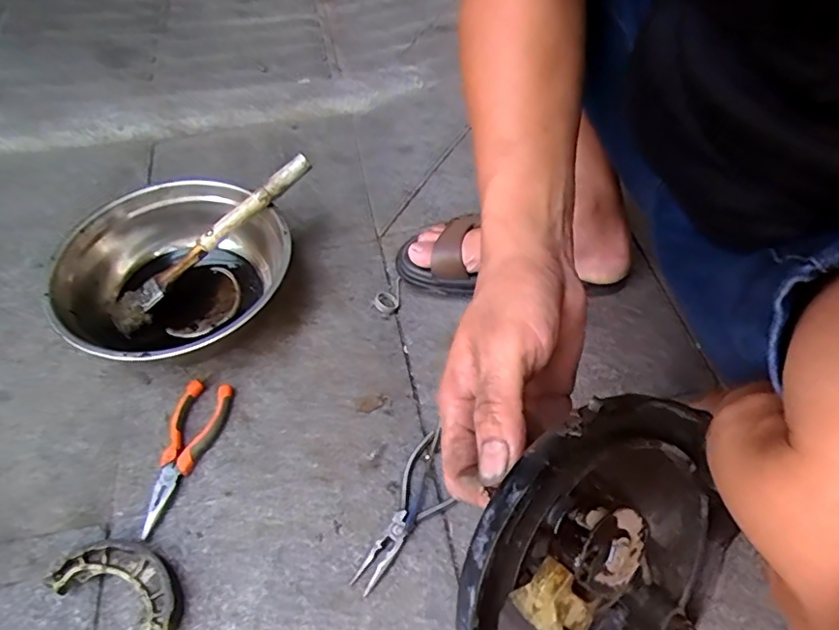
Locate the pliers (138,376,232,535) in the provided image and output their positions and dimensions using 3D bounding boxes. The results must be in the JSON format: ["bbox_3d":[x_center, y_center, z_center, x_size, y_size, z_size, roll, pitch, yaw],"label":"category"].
[{"bbox_3d":[-0.230,0.134,0.526,0.050,0.018,0.148,9,54,5],"label":"pliers"}]

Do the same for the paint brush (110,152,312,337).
[{"bbox_3d":[-0.237,-0.086,0.614,0.280,0.027,0.040,-42,62,-3],"label":"paint brush"}]

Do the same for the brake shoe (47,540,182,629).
[{"bbox_3d":[-0.244,0.226,0.453,0.112,0.029,0.055,20,56,13],"label":"brake shoe"}]

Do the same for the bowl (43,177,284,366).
[{"bbox_3d":[-0.271,-0.040,0.611,0.232,0.084,0.241,0,53,-1],"label":"bowl"}]

